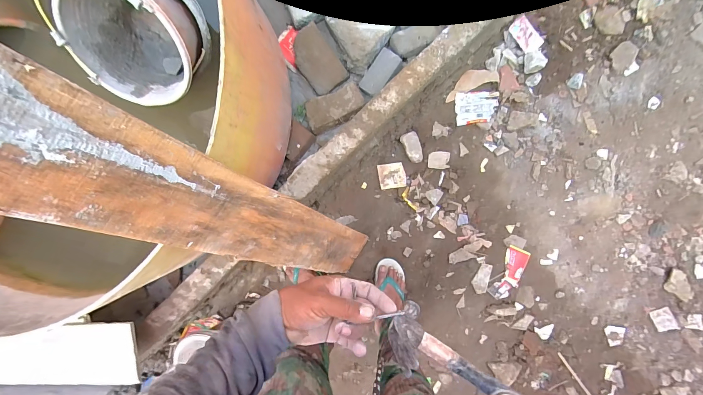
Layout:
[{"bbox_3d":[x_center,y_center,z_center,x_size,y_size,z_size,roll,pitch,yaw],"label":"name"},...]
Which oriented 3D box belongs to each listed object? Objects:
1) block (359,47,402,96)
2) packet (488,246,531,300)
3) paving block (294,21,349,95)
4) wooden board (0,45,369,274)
[{"bbox_3d":[0.092,-0.398,0.997,0.079,0.040,0.152,38,93,1],"label":"block"},{"bbox_3d":[0.600,0.291,1.185,0.091,0.009,0.209,27,93,1],"label":"packet"},{"bbox_3d":[-0.110,-0.441,0.994,0.128,0.051,0.206,-38,90,3],"label":"paving block"},{"bbox_3d":[-0.191,0.070,0.719,0.016,0.975,0.165,28,86,30],"label":"wooden board"}]

